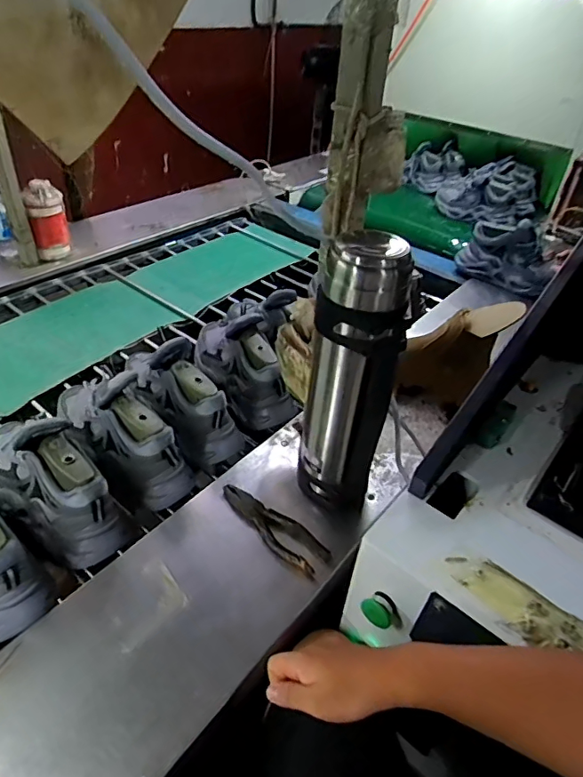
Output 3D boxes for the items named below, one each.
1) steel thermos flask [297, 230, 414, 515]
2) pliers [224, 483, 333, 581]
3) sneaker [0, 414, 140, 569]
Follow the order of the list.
[{"bbox_3d":[0.071,0.017,0.683,0.114,0.426,0.088,7,42,3],"label":"steel thermos flask"},{"bbox_3d":[-0.029,0.207,0.748,0.190,0.029,0.057,34,49,29],"label":"pliers"},{"bbox_3d":[-0.365,0.123,0.732,0.299,0.149,0.107,27,46,23],"label":"sneaker"}]

